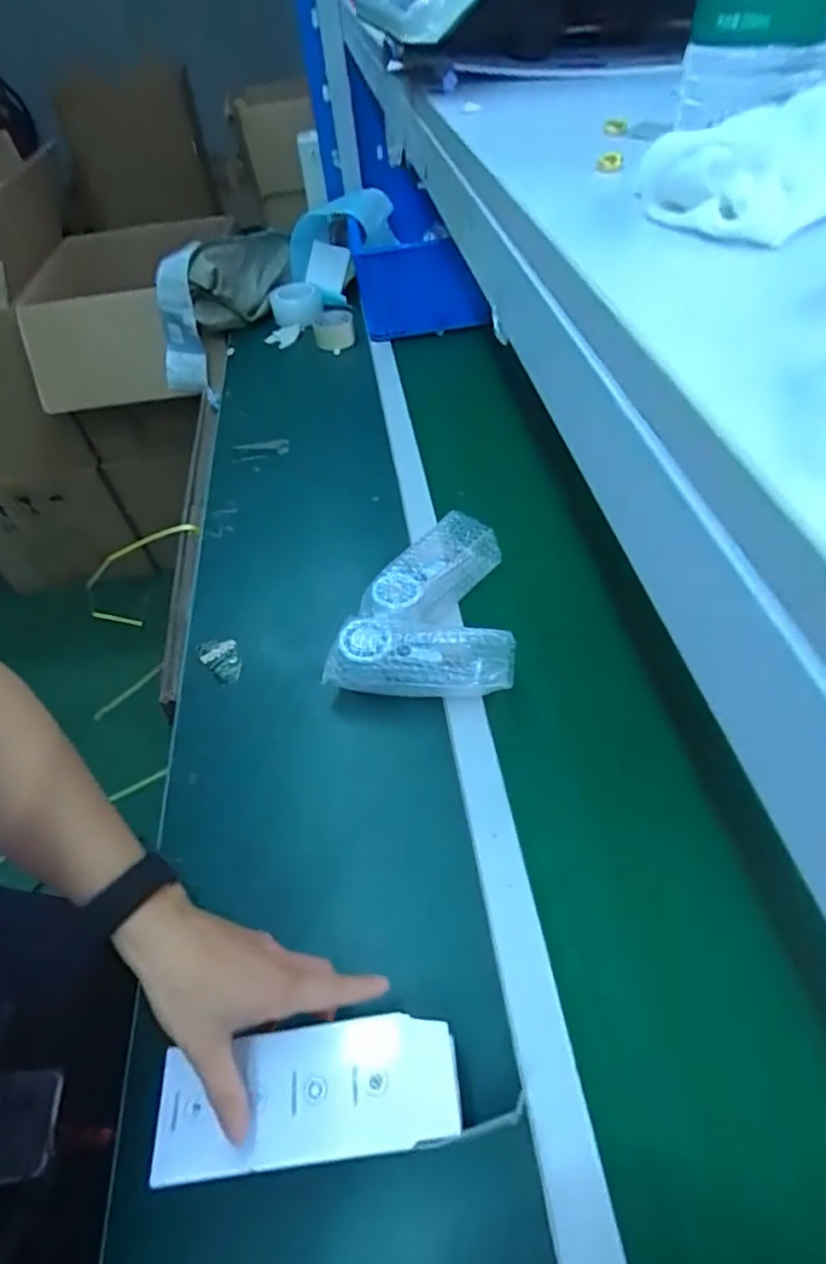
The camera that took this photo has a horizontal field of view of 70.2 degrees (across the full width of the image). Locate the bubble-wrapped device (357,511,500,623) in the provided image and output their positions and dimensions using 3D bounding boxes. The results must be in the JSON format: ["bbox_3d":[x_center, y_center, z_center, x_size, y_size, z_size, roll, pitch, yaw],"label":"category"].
[{"bbox_3d":[0.022,-0.067,0.724,0.082,0.062,0.207,32,60,29],"label":"bubble-wrapped device"}]

